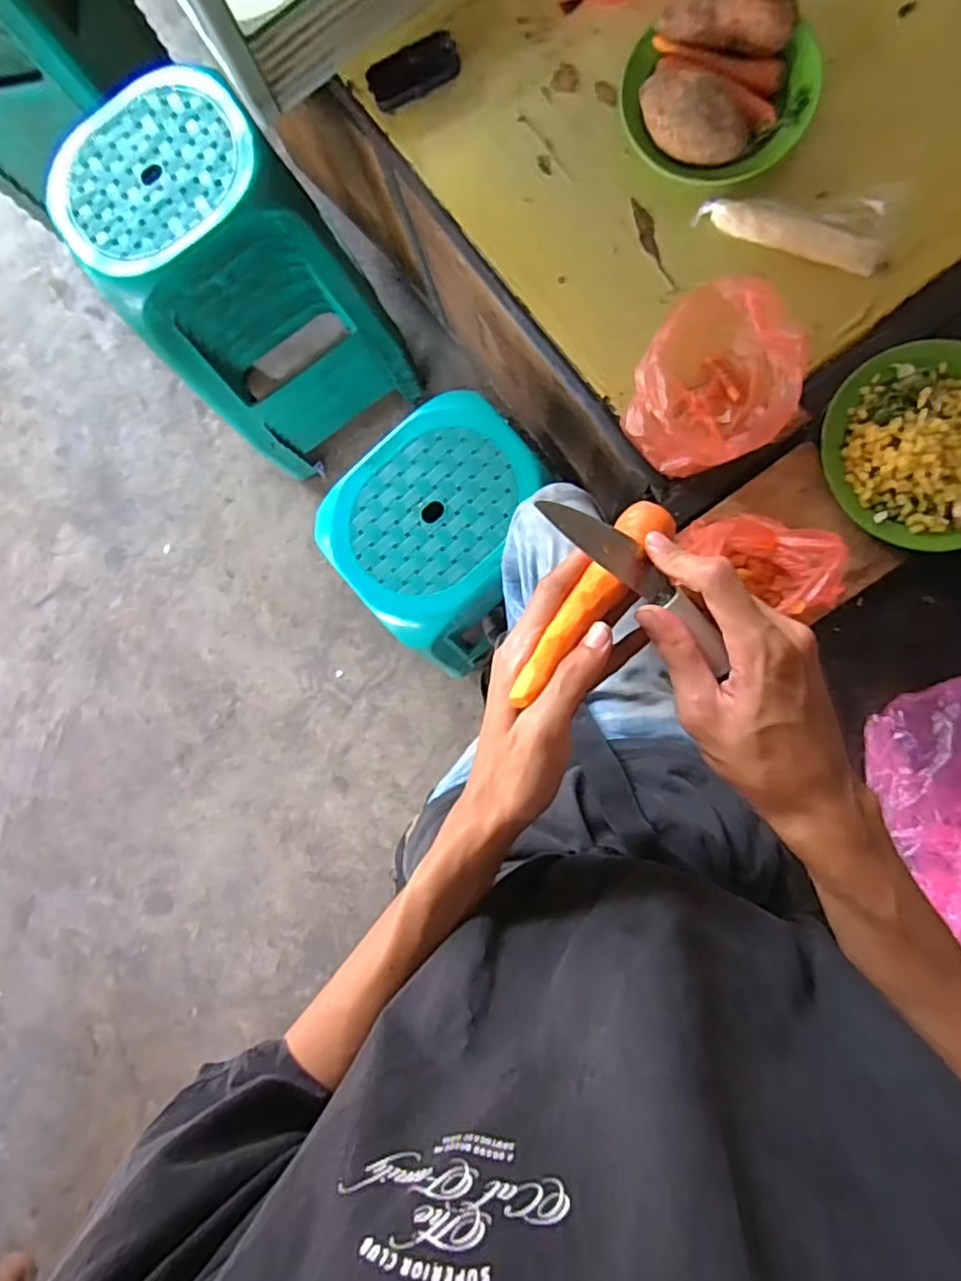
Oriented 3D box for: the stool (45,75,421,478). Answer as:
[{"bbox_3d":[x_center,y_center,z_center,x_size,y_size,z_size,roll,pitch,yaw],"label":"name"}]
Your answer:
[{"bbox_3d":[-0.399,-0.625,1.153,0.377,0.618,0.307,-34,88,5],"label":"stool"}]

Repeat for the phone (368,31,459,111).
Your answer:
[{"bbox_3d":[-0.080,-0.684,0.744,0.109,0.018,0.055,-20,87,5],"label":"phone"}]

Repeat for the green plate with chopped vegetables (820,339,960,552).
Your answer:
[{"bbox_3d":[0.464,-0.203,0.645,0.207,0.058,0.194,0,91,6],"label":"green plate with chopped vegetables"}]

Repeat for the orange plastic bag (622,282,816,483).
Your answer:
[{"bbox_3d":[0.242,-0.263,0.643,0.163,0.160,0.144,-28,86,5],"label":"orange plastic bag"}]

